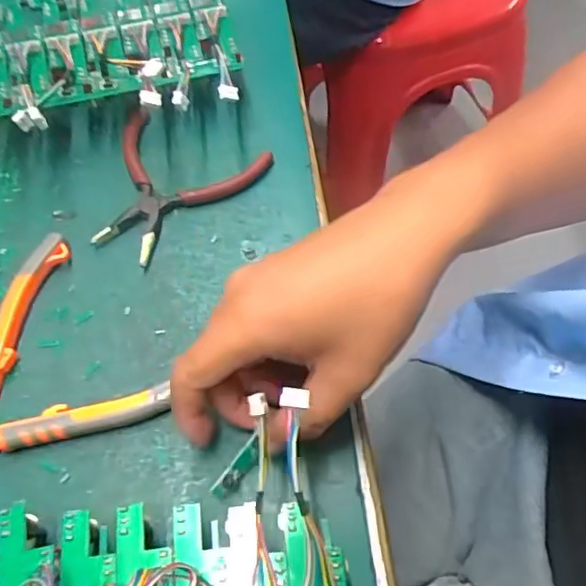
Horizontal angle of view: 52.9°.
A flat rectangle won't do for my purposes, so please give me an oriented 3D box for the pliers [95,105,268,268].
[{"bbox_3d":[-0.086,-0.068,0.391,0.103,0.011,0.106,24,66,12],"label":"pliers"}]

